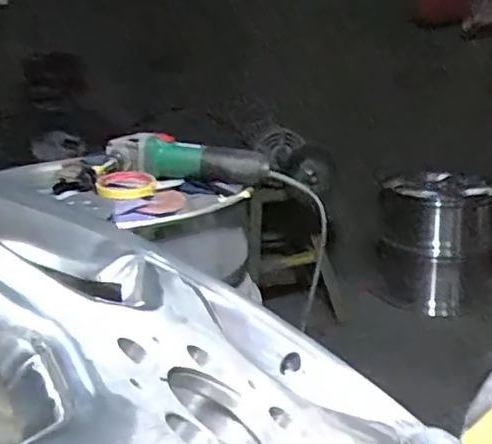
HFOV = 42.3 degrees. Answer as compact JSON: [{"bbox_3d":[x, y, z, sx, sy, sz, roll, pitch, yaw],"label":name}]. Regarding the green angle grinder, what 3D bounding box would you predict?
[{"bbox_3d":[-0.096,-0.102,1.015,0.260,0.066,0.065,2,17,7],"label":"green angle grinder"}]

